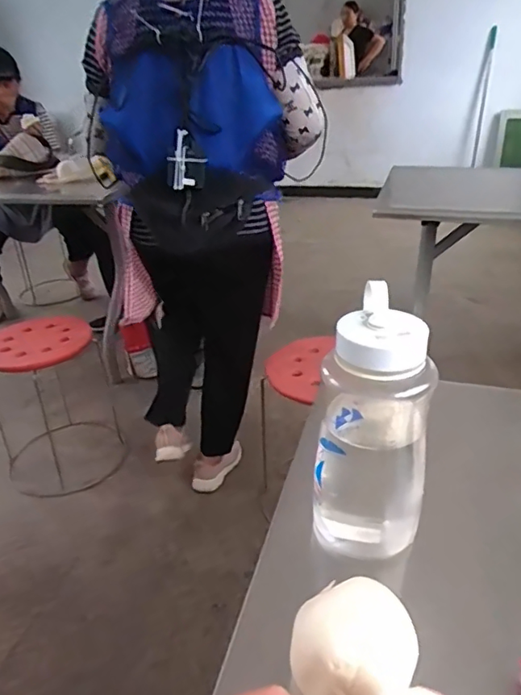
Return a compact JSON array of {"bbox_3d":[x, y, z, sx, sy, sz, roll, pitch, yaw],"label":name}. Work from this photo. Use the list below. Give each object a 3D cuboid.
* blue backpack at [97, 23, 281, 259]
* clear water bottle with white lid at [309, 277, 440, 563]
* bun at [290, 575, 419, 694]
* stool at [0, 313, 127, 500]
[{"bbox_3d":[-0.139,-0.456,1.170,0.358,0.386,0.206,-7,29,-8],"label":"blue backpack"},{"bbox_3d":[0.095,0.069,0.457,0.090,0.206,0.098,10,32,22],"label":"clear water bottle with white lid"},{"bbox_3d":[0.060,0.201,0.358,0.081,0.071,0.073,9,31,20],"label":"bun"},{"bbox_3d":[-0.622,0.150,1.631,0.348,0.429,0.351,-16,32,-23],"label":"stool"}]

